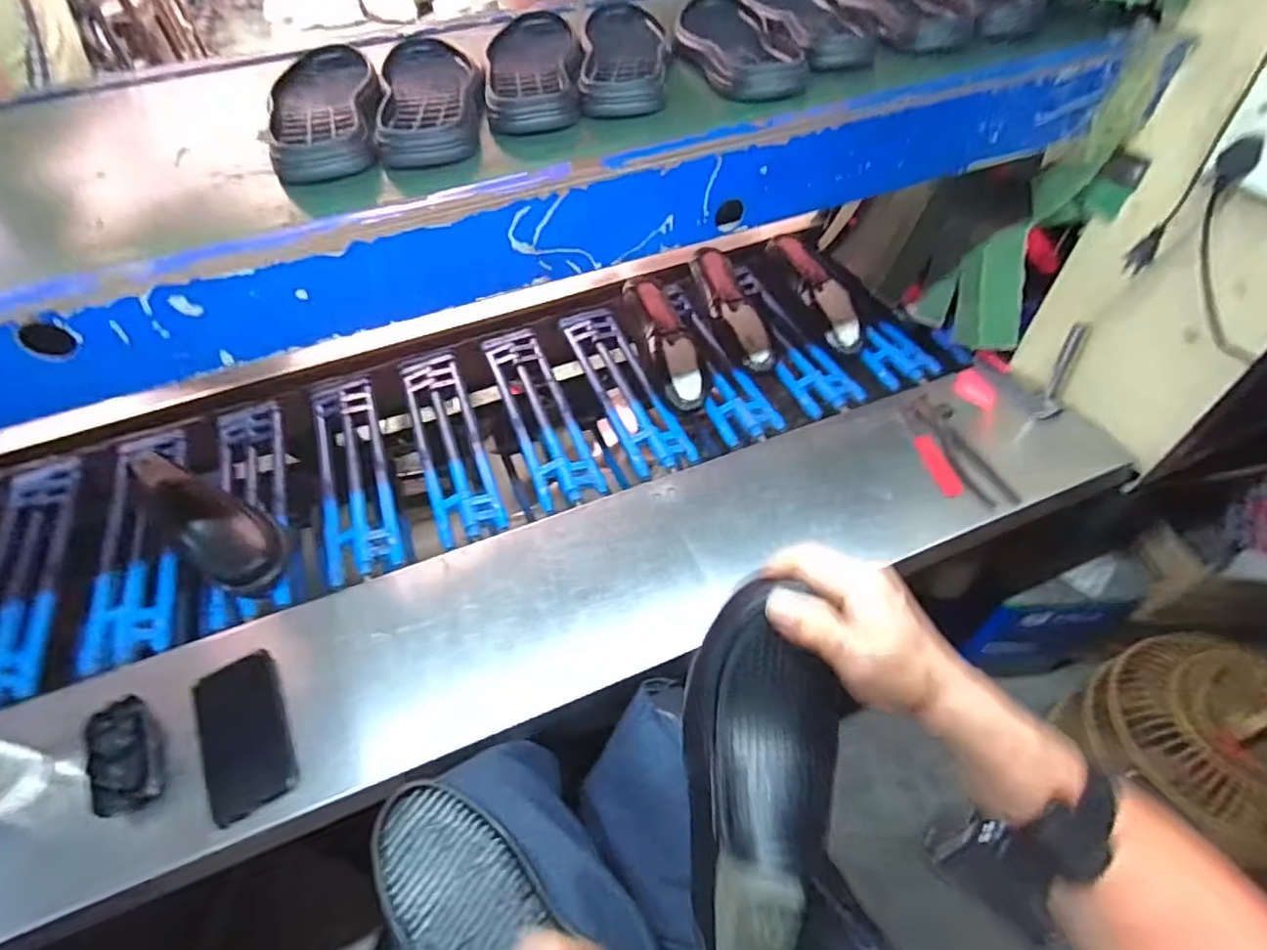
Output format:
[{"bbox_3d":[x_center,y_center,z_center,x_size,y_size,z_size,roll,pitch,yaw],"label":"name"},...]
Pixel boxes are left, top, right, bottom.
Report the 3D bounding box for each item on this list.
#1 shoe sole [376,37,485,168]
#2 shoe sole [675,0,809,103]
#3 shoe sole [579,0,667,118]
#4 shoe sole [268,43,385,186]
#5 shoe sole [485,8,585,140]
[{"bbox_3d":[-0.197,-0.374,0.588,0.092,0.030,0.274,-14,52,-6],"label":"shoe sole"},{"bbox_3d":[0.098,-0.461,0.637,0.093,0.026,0.273,-10,52,-3],"label":"shoe sole"},{"bbox_3d":[-0.010,-0.459,0.639,0.081,0.027,0.284,-3,52,2],"label":"shoe sole"},{"bbox_3d":[-0.298,-0.365,0.589,0.092,0.029,0.279,-18,53,-9],"label":"shoe sole"},{"bbox_3d":[-0.101,-0.431,0.629,0.094,0.028,0.276,-9,52,-2],"label":"shoe sole"}]

